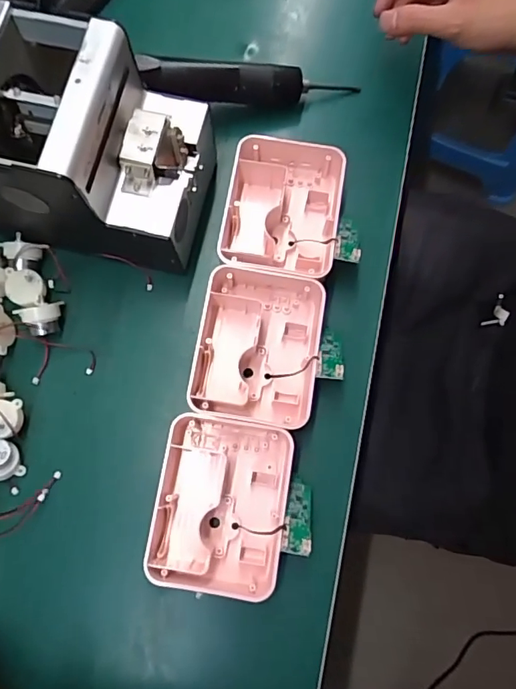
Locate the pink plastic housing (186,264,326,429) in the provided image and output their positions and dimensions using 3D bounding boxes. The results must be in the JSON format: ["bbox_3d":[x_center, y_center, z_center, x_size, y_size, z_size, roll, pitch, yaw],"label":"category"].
[{"bbox_3d":[-0.001,0.002,0.416,0.103,0.041,0.127,9,79,5],"label":"pink plastic housing"}]

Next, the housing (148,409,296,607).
[{"bbox_3d":[-0.028,0.125,0.390,0.100,0.038,0.127,7,79,5],"label":"housing"}]

